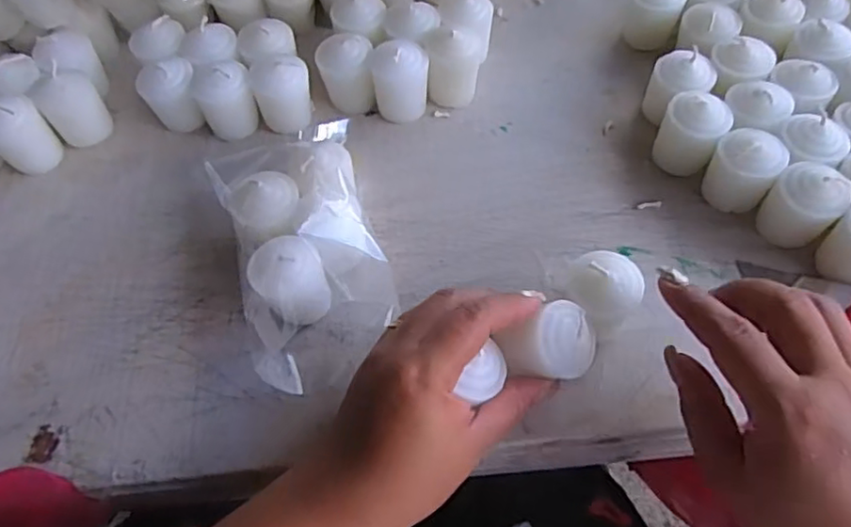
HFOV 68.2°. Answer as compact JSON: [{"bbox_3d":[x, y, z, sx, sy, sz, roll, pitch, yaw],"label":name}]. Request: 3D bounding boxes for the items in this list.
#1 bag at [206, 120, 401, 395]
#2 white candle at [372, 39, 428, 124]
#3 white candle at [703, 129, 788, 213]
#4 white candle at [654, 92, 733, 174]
[{"bbox_3d":[-0.070,-0.012,0.358,0.086,0.054,0.155,-18,61,-7],"label":"bag"},{"bbox_3d":[-0.016,-0.125,0.420,0.036,0.053,0.033,-5,61,0],"label":"white candle"},{"bbox_3d":[0.188,-0.055,0.374,0.035,0.046,0.032,-1,61,2],"label":"white candle"},{"bbox_3d":[0.163,-0.079,0.388,0.036,0.052,0.034,-1,61,2],"label":"white candle"}]

